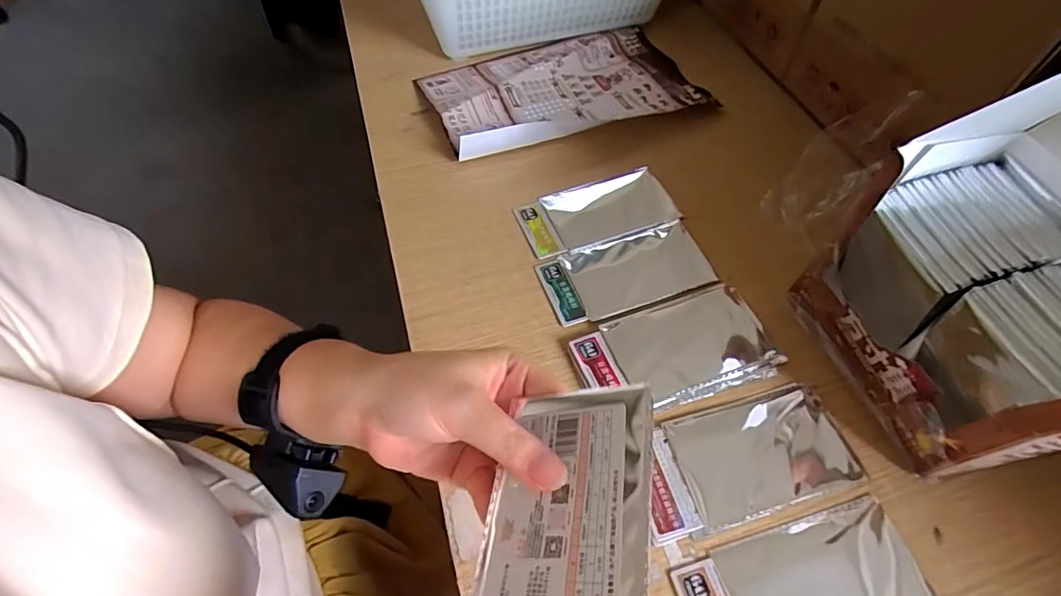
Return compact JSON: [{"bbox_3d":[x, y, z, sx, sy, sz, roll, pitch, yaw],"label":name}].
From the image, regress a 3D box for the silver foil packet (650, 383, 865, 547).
[{"bbox_3d":[0.144,0.108,0.336,0.149,0.005,0.072,-14,57,-9],"label":"silver foil packet"}]

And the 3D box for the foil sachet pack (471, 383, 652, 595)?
[{"bbox_3d":[0.012,0.089,0.194,0.069,0.004,0.118,-12,45,29],"label":"foil sachet pack"}]

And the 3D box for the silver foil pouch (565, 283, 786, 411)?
[{"bbox_3d":[0.111,0.040,0.379,0.150,0.008,0.081,-17,58,-11],"label":"silver foil pouch"}]

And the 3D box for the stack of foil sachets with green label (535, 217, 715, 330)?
[{"bbox_3d":[0.078,-0.025,0.426,0.136,0.008,0.081,-17,58,-11],"label":"stack of foil sachets with green label"}]

